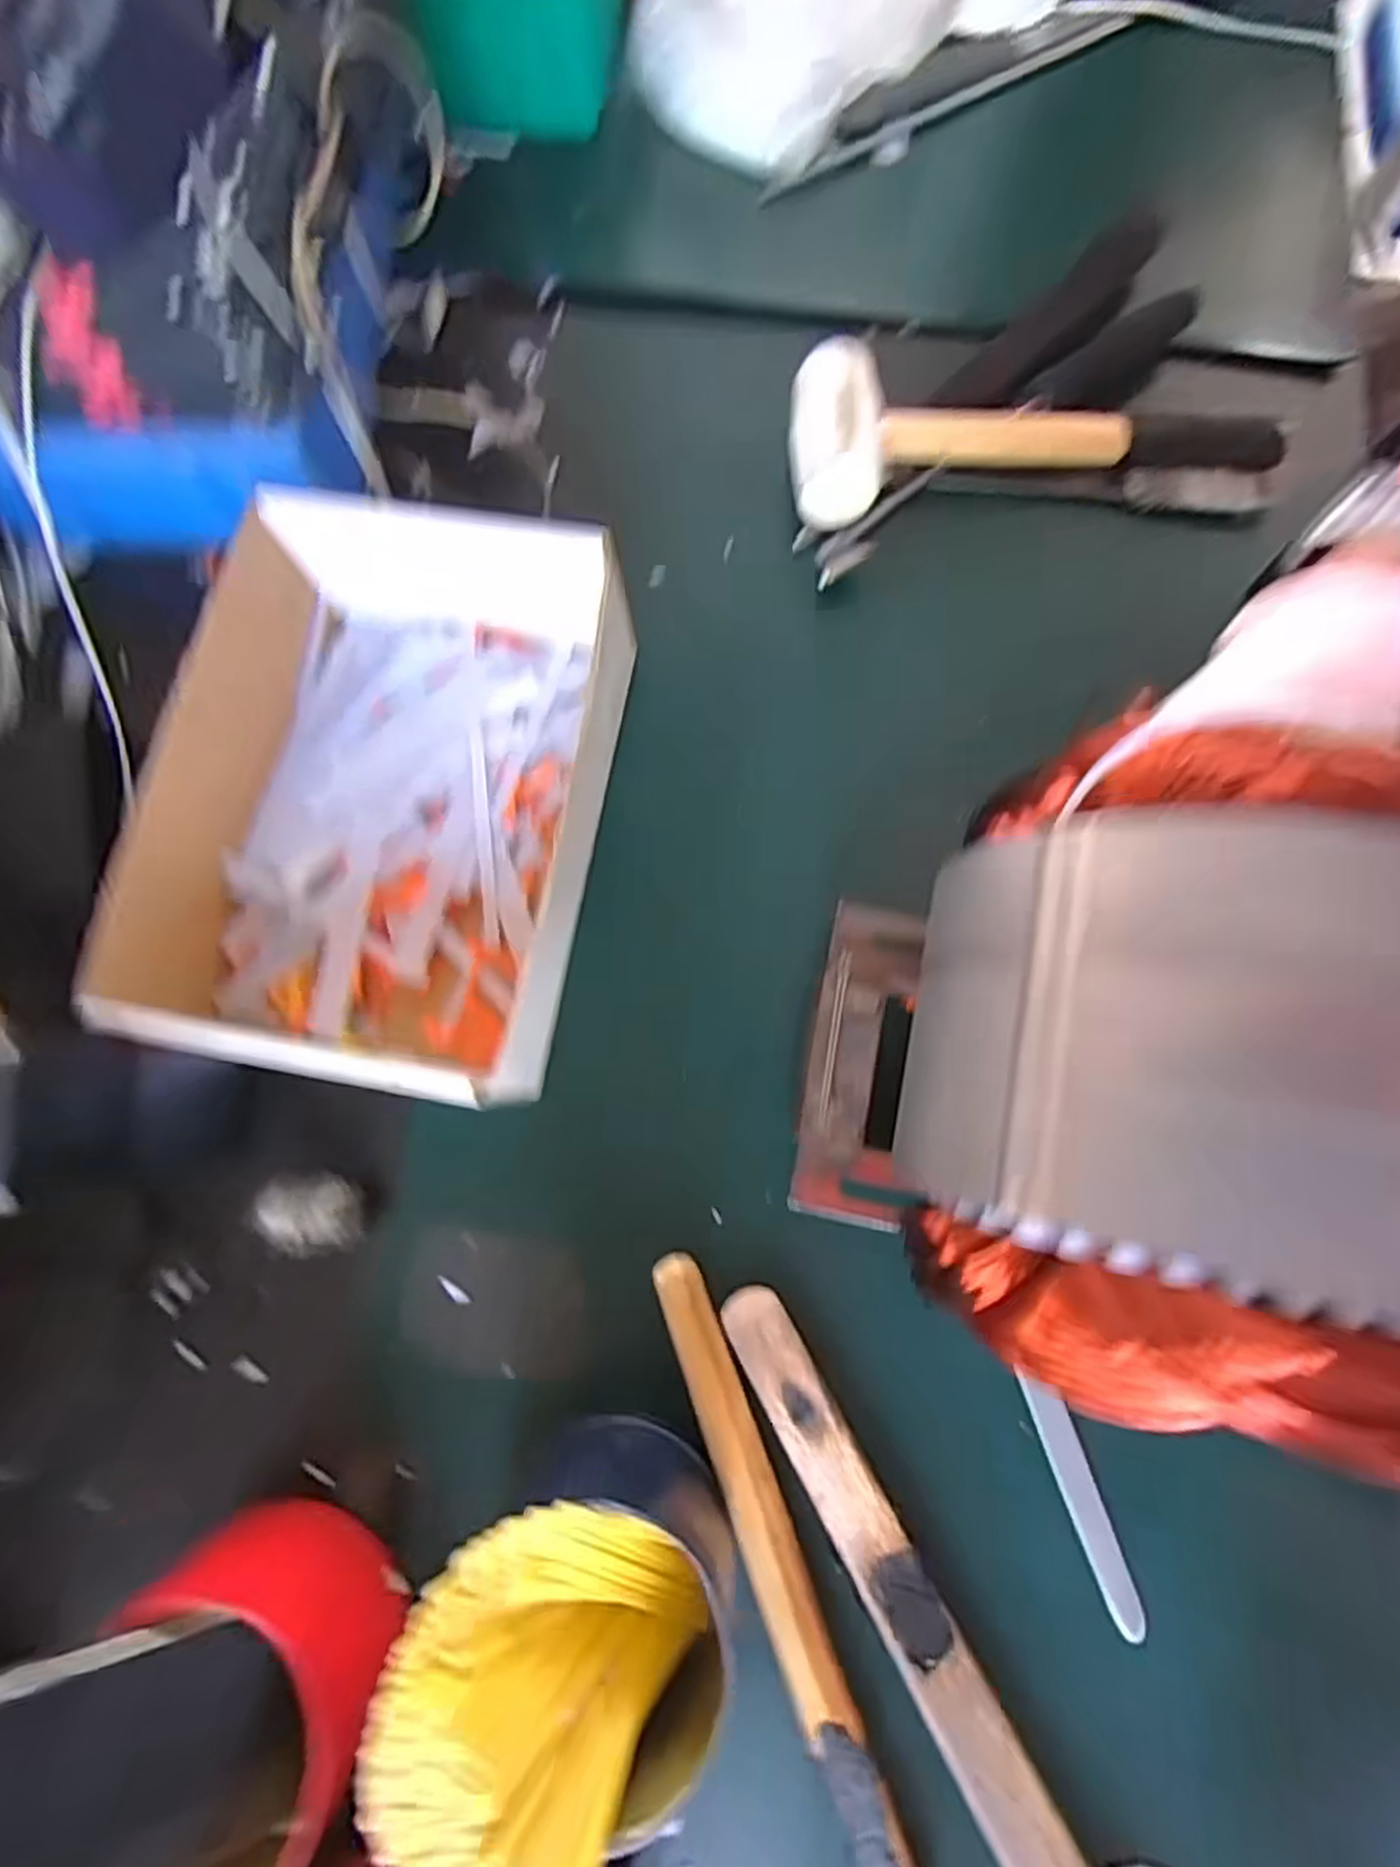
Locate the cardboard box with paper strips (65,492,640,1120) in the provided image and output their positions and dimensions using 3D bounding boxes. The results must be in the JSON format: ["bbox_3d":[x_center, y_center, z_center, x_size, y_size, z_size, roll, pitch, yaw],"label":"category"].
[{"bbox_3d":[-0.142,-0.062,0.356,0.192,0.078,0.237,12,80,3],"label":"cardboard box with paper strips"}]

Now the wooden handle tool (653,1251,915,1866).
[{"bbox_3d":[0.034,0.263,0.306,0.023,0.012,0.260,-21,80,-3],"label":"wooden handle tool"}]

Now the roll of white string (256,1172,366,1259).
[{"bbox_3d":[-0.175,0.127,0.347,0.041,0.027,0.035,-7,80,-1],"label":"roll of white string"}]

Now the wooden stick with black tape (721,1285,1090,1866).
[{"bbox_3d":[0.086,0.273,0.298,0.028,0.016,0.273,-29,81,-4],"label":"wooden stick with black tape"}]

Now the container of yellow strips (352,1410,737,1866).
[{"bbox_3d":[-0.043,0.246,0.267,0.107,0.087,0.105,0,80,1],"label":"container of yellow strips"}]

